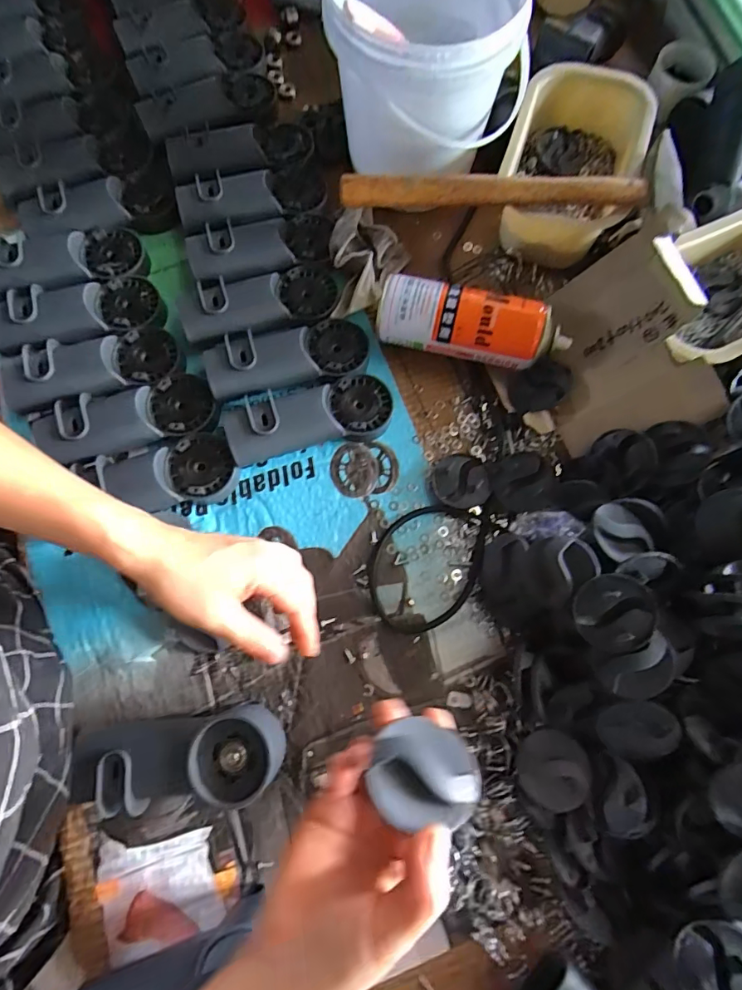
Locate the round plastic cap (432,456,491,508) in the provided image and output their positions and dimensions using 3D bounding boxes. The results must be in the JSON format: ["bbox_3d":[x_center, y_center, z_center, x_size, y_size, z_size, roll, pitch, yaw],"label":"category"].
[{"bbox_3d":[0.089,-0.013,0.462,0.052,0.019,0.052,0,77,0],"label":"round plastic cap"}]

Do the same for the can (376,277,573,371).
[{"bbox_3d":[0.099,-0.163,0.473,0.185,0.070,0.059,15,77,4],"label":"can"}]

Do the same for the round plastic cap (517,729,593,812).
[{"bbox_3d":[0.148,0.221,0.379,0.055,0.015,0.055,-5,65,11],"label":"round plastic cap"}]

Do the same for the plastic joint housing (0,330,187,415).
[{"bbox_3d":[-0.273,-0.128,0.460,0.164,0.031,0.064,-14,77,-3],"label":"plastic joint housing"}]

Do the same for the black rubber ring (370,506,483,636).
[{"bbox_3d":[0.050,0.067,0.441,0.097,0.008,0.128,20,78,5],"label":"black rubber ring"}]

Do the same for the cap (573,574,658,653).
[{"bbox_3d":[0.184,0.089,0.356,0.056,0.015,0.056,2,98,16],"label":"cap"}]

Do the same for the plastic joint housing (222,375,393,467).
[{"bbox_3d":[-0.058,-0.075,0.461,0.161,0.043,0.063,-17,77,-4],"label":"plastic joint housing"}]

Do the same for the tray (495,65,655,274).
[{"bbox_3d":[0.210,-0.351,0.505,0.132,0.069,0.197,20,78,5],"label":"tray"}]

